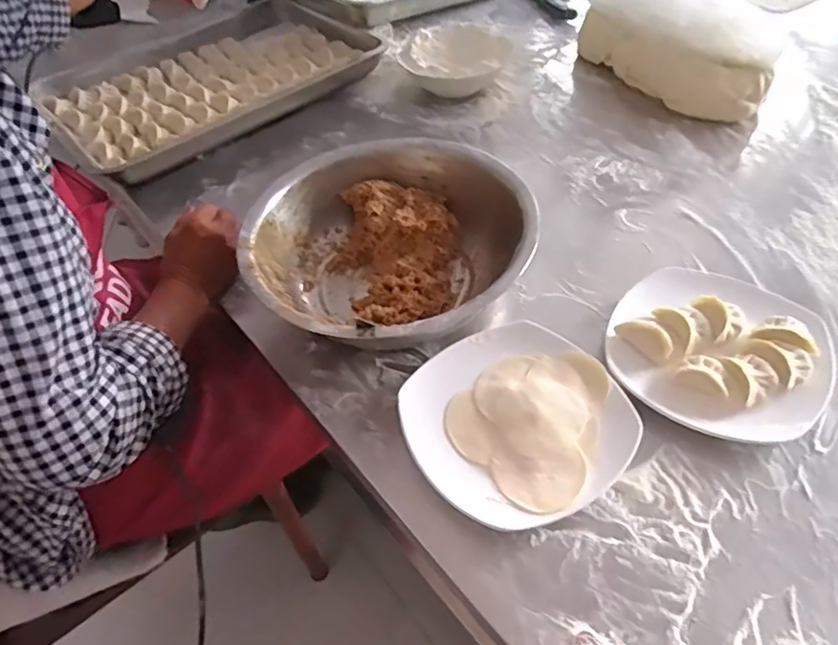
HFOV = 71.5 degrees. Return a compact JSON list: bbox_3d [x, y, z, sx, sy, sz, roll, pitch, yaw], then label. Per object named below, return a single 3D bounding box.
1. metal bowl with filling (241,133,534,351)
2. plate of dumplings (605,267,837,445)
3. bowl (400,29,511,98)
[{"bbox_3d":[-0.027,-0.074,0.587,0.266,0.080,0.267,0,41,0],"label":"metal bowl with filling"},{"bbox_3d":[0.270,0.017,0.524,0.177,0.031,0.178,21,45,23],"label":"plate of dumplings"},{"bbox_3d":[0.054,-0.381,0.874,0.160,0.060,0.138,10,51,13],"label":"bowl"}]

